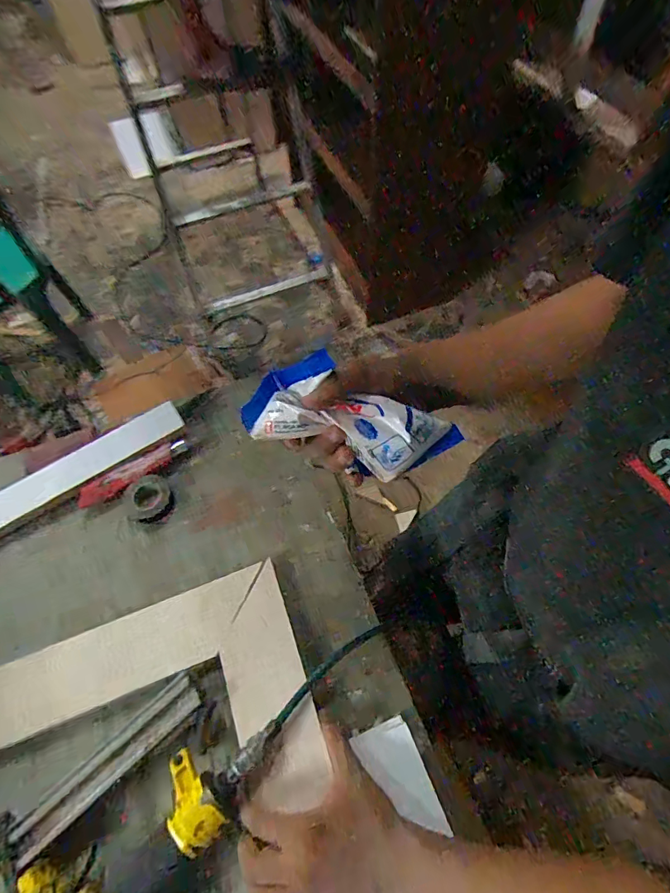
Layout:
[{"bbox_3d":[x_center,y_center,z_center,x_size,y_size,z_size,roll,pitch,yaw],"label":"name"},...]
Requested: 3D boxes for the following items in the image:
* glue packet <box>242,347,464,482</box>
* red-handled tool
[{"bbox_3d":[0.018,-0.019,0.370,0.180,0.086,0.056,17,62,-5],"label":"glue packet"},{"bbox_3d":[-0.267,0.034,0.592,0.144,0.013,0.030,-30,63,-13],"label":"red-handled tool"}]

